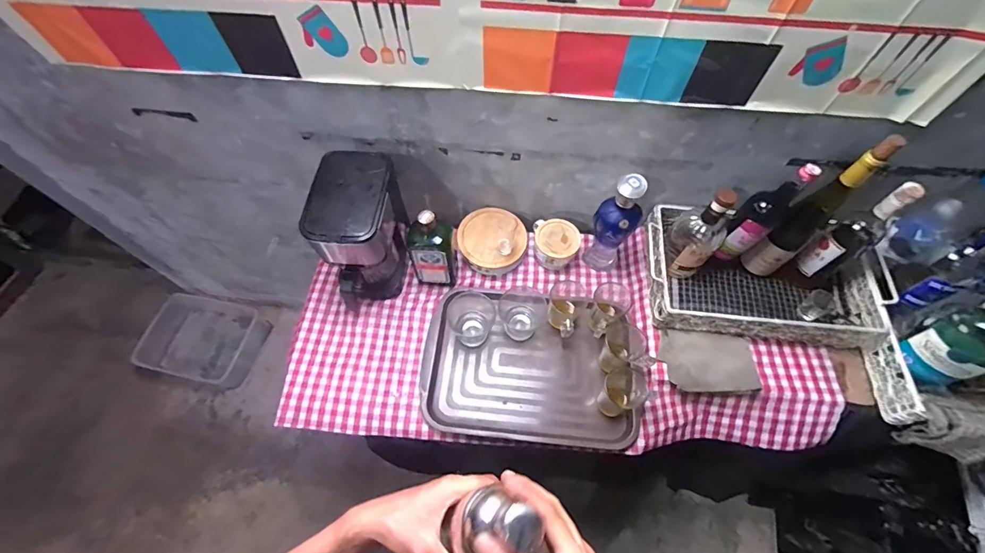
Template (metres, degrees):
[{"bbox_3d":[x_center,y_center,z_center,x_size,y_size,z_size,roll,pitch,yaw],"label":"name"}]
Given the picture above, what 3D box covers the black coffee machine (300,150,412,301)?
[{"bbox_3d":[-0.260,-0.084,0.835,0.136,0.254,0.186,2,62,1],"label":"black coffee machine"}]

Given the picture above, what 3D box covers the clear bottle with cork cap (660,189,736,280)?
[{"bbox_3d":[0.387,-0.074,0.796,0.091,0.225,0.092,37,67,17],"label":"clear bottle with cork cap"}]

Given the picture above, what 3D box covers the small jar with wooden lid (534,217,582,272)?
[{"bbox_3d":[0.142,-0.073,0.926,0.094,0.063,0.098,0,62,0],"label":"small jar with wooden lid"}]

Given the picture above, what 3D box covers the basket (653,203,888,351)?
[{"bbox_3d":[0.525,-0.001,0.836,0.420,0.102,0.238,7,62,3],"label":"basket"}]

